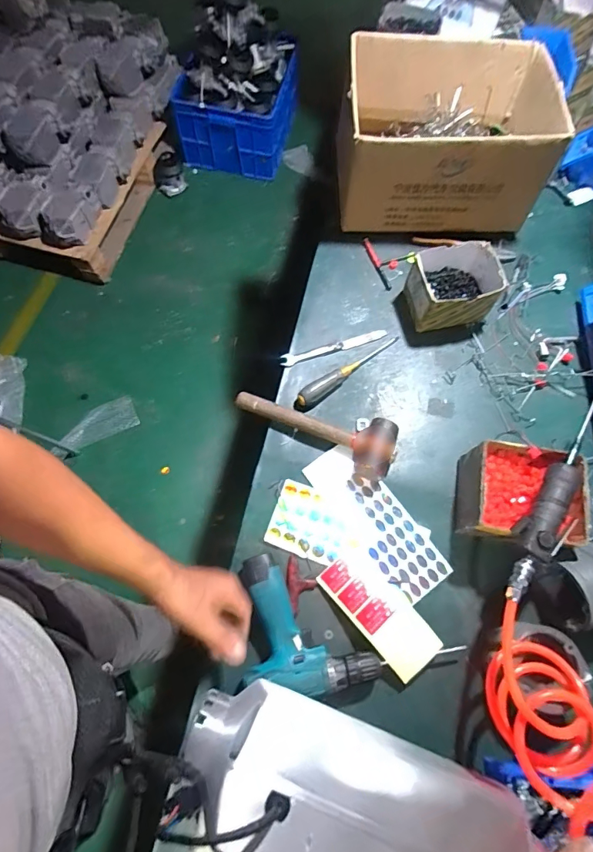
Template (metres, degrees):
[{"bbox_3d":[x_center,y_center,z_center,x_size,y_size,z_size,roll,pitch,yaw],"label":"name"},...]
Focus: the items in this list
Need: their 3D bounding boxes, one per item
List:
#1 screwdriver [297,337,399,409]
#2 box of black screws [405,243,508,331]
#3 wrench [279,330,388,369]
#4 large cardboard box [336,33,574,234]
[{"bbox_3d":[0.095,-0.105,0.775,0.231,0.030,0.027,-36,75,-15],"label":"screwdriver"},{"bbox_3d":[0.294,-0.262,0.804,0.160,0.094,0.132,-9,70,-6],"label":"box of black screws"},{"bbox_3d":[0.071,-0.146,0.797,0.206,0.006,0.023,-17,71,-9],"label":"wrench"},{"bbox_3d":[0.288,-0.575,0.864,0.388,0.209,0.308,2,69,-2],"label":"large cardboard box"}]

